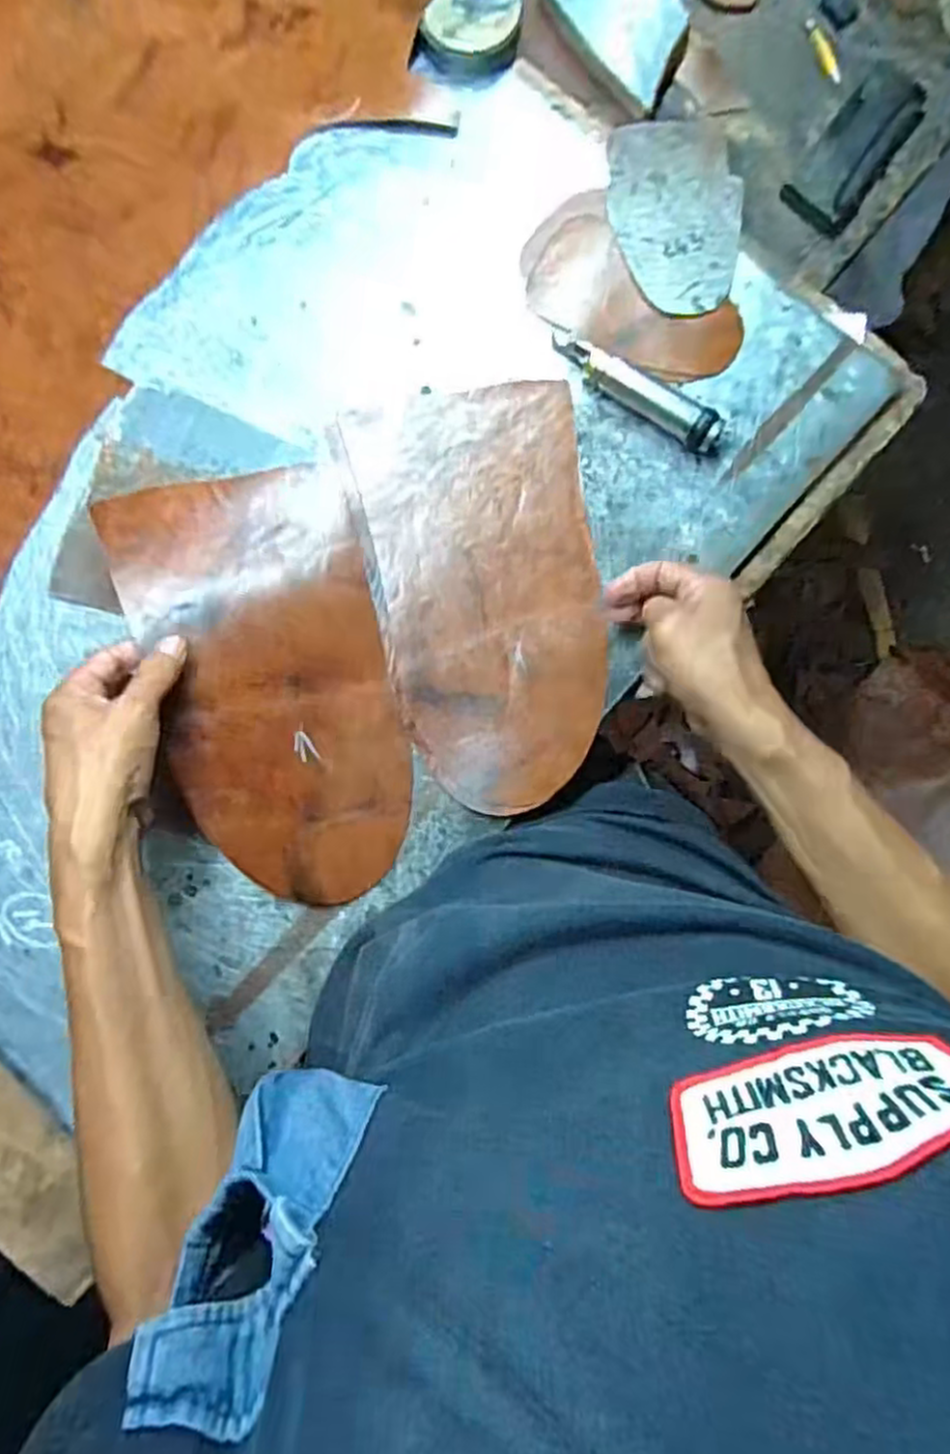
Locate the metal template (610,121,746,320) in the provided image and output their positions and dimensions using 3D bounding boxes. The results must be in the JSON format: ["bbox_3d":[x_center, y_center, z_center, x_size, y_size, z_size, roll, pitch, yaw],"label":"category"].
[{"bbox_3d":[0.150,-0.389,0.556,0.095,0.005,0.169,-1,83,1],"label":"metal template"}]

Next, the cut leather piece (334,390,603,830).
[{"bbox_3d":[0.010,-0.095,0.524,0.155,0.007,0.296,-10,84,-3],"label":"cut leather piece"}]

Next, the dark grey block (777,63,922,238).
[{"bbox_3d":[0.308,-0.464,0.597,0.056,0.014,0.161,37,83,0],"label":"dark grey block"}]

